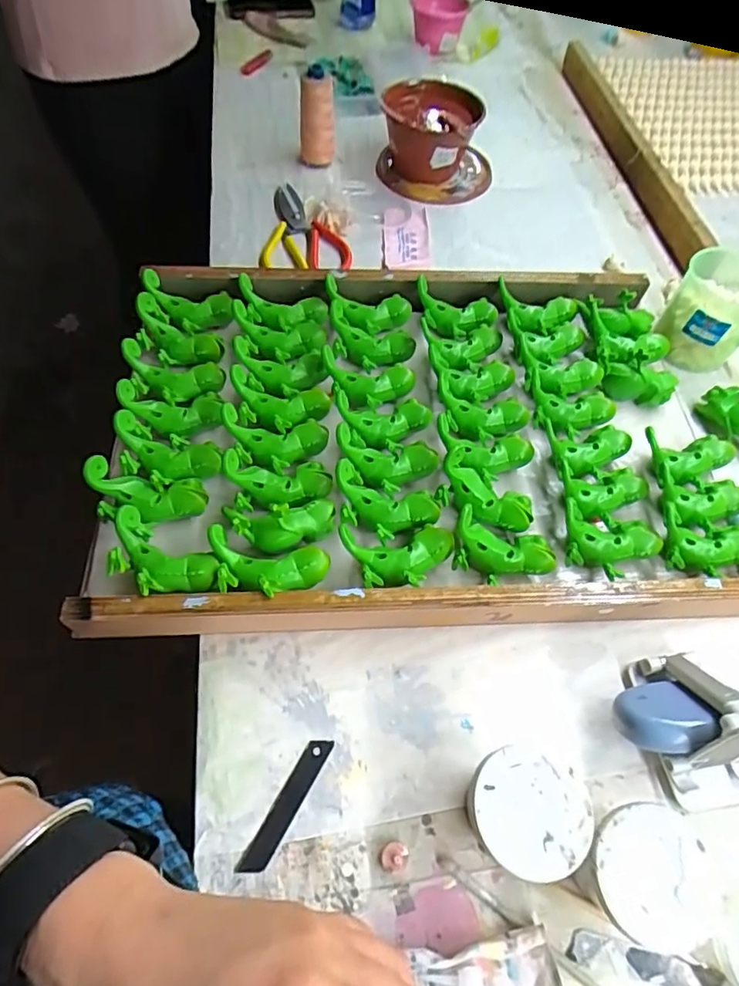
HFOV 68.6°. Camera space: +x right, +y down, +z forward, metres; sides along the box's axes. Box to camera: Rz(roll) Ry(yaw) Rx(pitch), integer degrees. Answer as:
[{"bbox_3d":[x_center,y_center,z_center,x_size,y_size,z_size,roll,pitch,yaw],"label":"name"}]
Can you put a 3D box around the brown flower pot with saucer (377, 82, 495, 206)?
[{"bbox_3d":[0.097,-0.494,0.773,0.165,0.098,0.154,8,60,2],"label":"brown flower pot with saucer"}]

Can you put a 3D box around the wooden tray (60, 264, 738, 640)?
[{"bbox_3d":[0.062,-0.071,0.536,0.602,0.053,0.404,-1,60,-4],"label":"wooden tray"}]

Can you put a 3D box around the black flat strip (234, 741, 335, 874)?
[{"bbox_3d":[-0.059,0.222,0.387,0.018,0.004,0.097,28,62,13],"label":"black flat strip"}]

